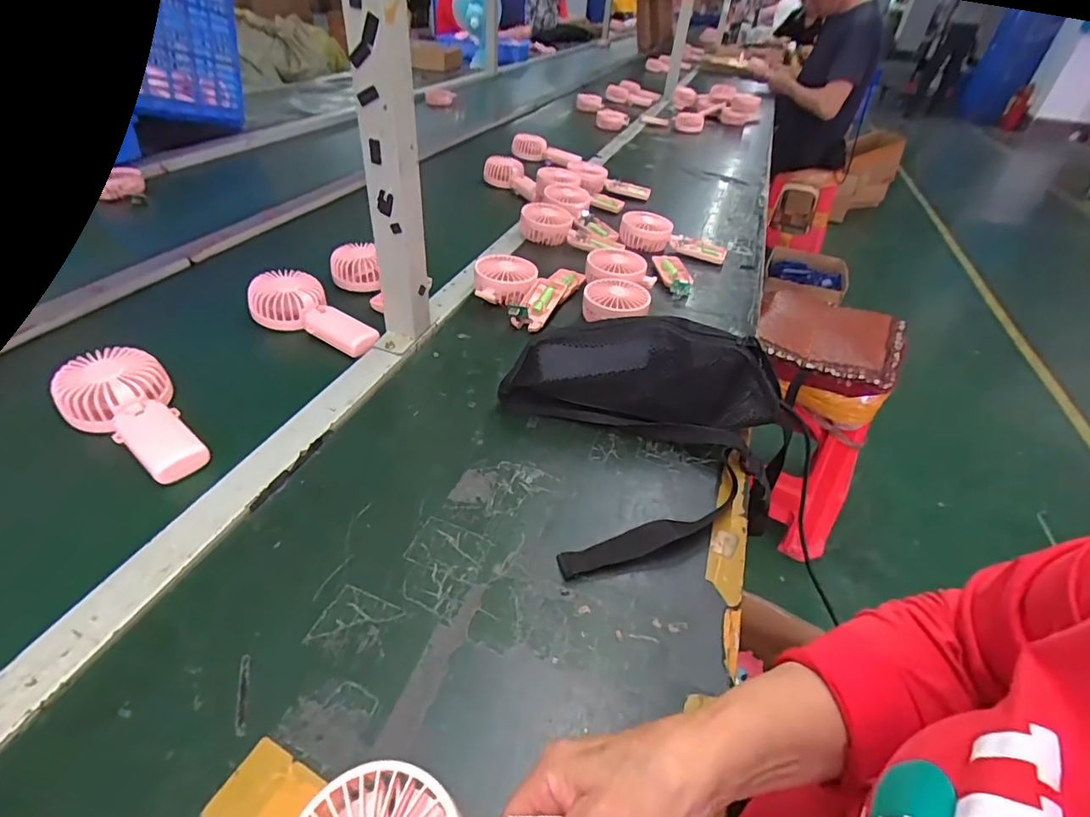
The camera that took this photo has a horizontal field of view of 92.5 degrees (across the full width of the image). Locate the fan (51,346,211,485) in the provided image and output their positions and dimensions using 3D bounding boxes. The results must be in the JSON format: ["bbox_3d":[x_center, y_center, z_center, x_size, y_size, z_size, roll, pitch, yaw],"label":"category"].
[{"bbox_3d":[-0.372,-0.001,0.484,0.166,0.041,0.082,24,44,21],"label":"fan"}]

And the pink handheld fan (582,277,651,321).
[{"bbox_3d":[0.096,-0.144,0.697,0.085,0.032,0.085,13,41,9],"label":"pink handheld fan"}]

